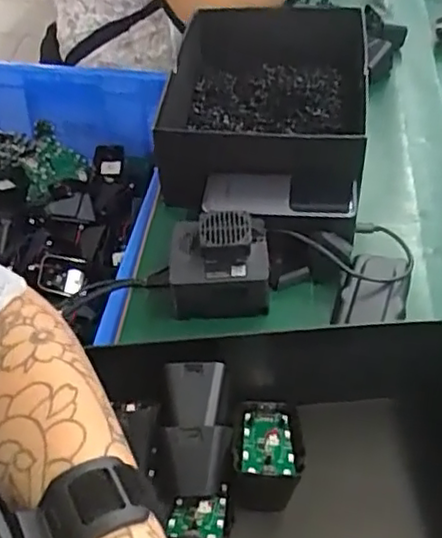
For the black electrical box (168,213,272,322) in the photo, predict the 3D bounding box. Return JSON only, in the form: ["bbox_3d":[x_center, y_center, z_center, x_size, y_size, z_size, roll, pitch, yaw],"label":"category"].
[{"bbox_3d":[-0.001,-0.002,0.521,0.080,0.055,0.074,1,46,4],"label":"black electrical box"}]

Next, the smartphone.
[{"bbox_3d":[0.050,-0.061,0.550,0.129,0.012,0.053,4,47,6],"label":"smartphone"}]

